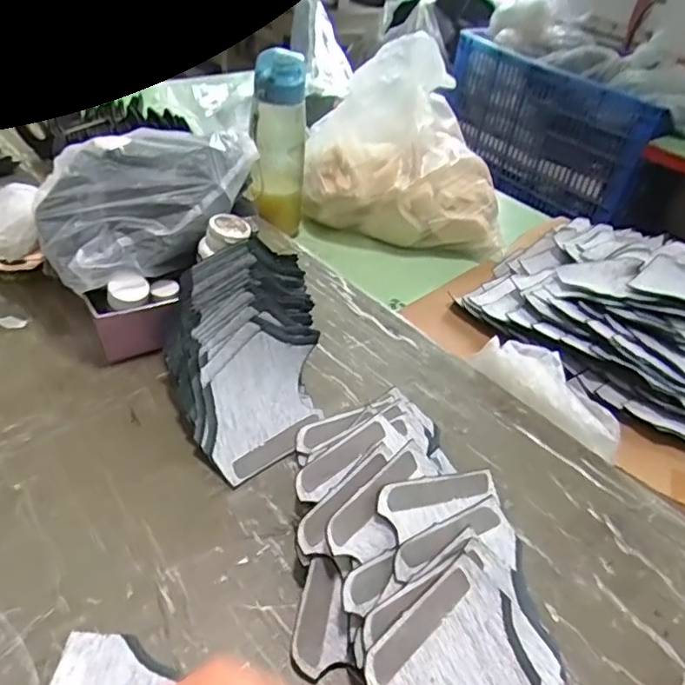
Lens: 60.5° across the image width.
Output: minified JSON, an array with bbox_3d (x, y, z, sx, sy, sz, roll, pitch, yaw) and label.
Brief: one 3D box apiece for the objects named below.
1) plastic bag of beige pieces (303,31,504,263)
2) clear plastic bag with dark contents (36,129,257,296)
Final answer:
[{"bbox_3d":[0.095,-0.296,0.870,0.271,0.238,0.265,8,40,-2],"label":"plastic bag of beige pieces"},{"bbox_3d":[-0.176,-0.134,0.569,0.216,0.093,0.097,-15,46,-27],"label":"clear plastic bag with dark contents"}]

